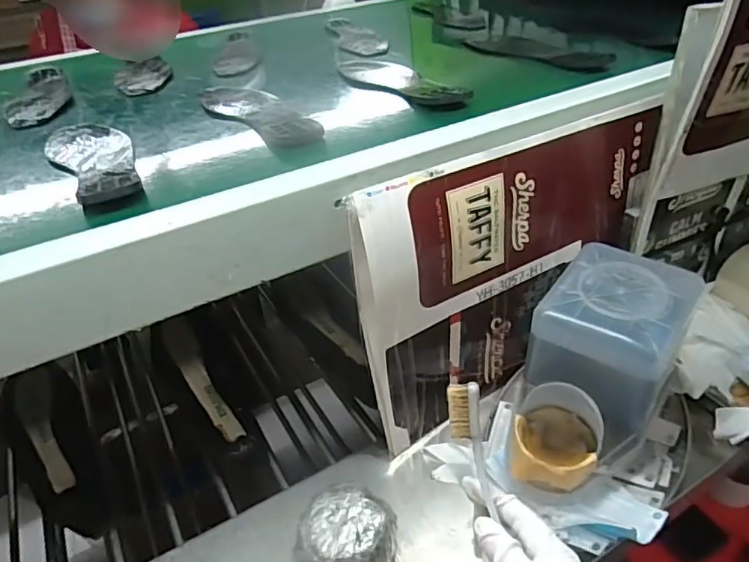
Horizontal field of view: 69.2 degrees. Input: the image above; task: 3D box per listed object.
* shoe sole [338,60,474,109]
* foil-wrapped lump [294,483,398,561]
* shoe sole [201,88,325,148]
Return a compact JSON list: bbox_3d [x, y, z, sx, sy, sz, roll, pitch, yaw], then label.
[{"bbox_3d":[0.028,-0.272,0.734,0.091,0.020,0.267,-18,38,-16],"label":"shoe sole"},{"bbox_3d":[-0.025,0.257,0.527,0.086,0.066,0.086,-4,37,3],"label":"foil-wrapped lump"},{"bbox_3d":[-0.145,-0.208,0.667,0.081,0.014,0.267,-24,40,-23],"label":"shoe sole"}]

